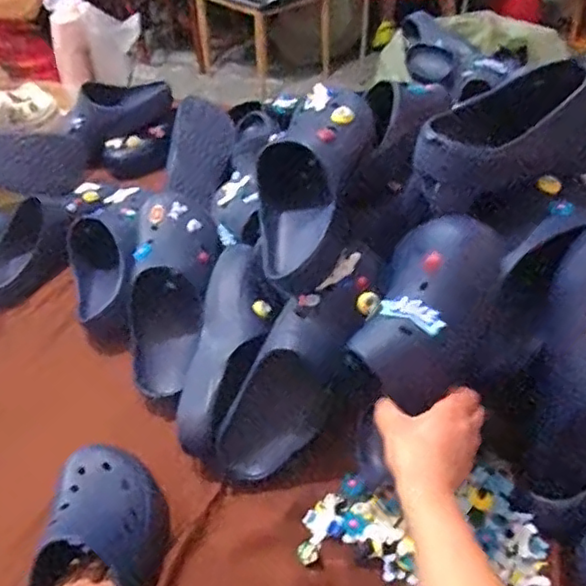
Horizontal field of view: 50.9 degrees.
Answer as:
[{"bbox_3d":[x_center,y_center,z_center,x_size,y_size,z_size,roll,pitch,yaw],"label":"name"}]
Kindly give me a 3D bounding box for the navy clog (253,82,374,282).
[{"bbox_3d":[0.014,-0.142,0.722,0.107,0.084,0.263,16,73,19],"label":"navy clog"}]

